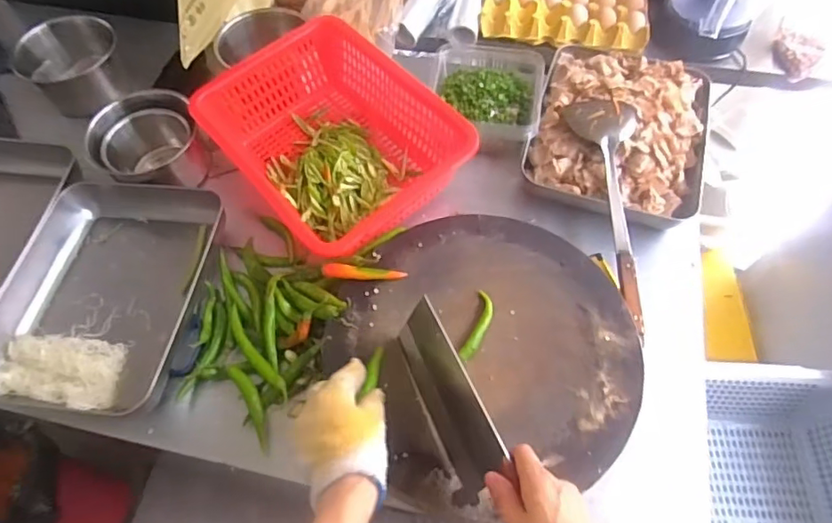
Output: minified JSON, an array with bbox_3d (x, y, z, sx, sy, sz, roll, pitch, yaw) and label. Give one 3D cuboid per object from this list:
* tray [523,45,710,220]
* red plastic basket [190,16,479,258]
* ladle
[{"bbox_3d":[0.298,-0.192,0.790,0.235,0.074,0.304,16,62,10],"label":"tray"},{"bbox_3d":[-0.116,-0.165,0.742,0.244,0.115,0.329,-37,66,-19],"label":"red plastic basket"},{"bbox_3d":[0.264,-0.070,0.699,0.090,0.038,0.335,-4,72,-1],"label":"ladle"}]

